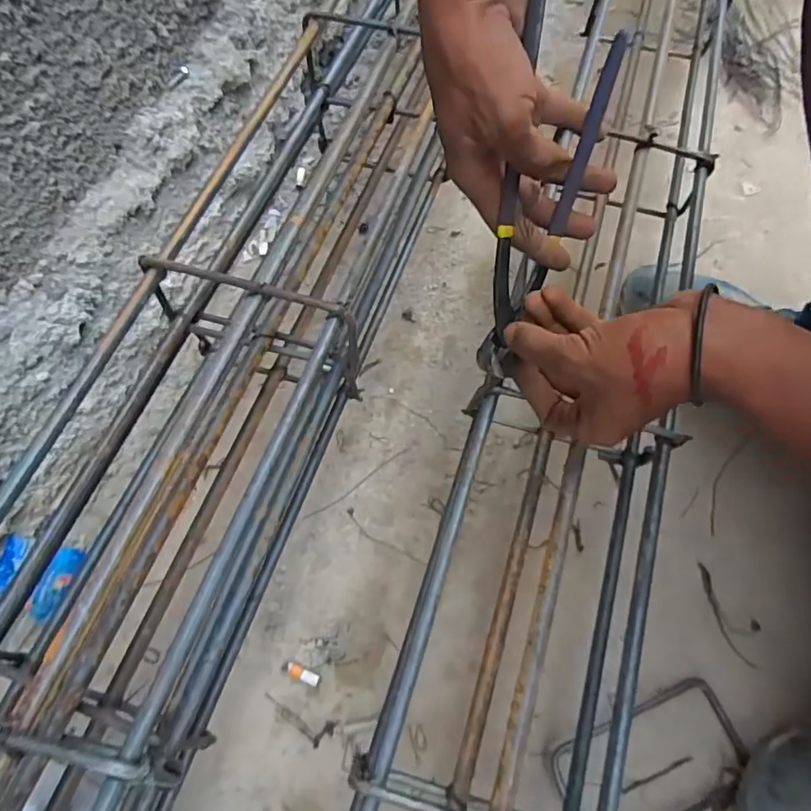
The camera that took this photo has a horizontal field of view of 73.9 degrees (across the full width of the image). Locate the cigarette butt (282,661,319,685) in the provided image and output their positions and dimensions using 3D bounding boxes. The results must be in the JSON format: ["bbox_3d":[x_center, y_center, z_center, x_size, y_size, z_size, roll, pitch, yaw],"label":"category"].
[{"bbox_3d":[-0.083,0.214,0.432,0.032,0.008,0.010,22,68,12],"label":"cigarette butt"}]

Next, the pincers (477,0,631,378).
[{"bbox_3d":[0.083,-0.122,0.332,0.086,0.211,0.014,-3,23,-38],"label":"pincers"}]

